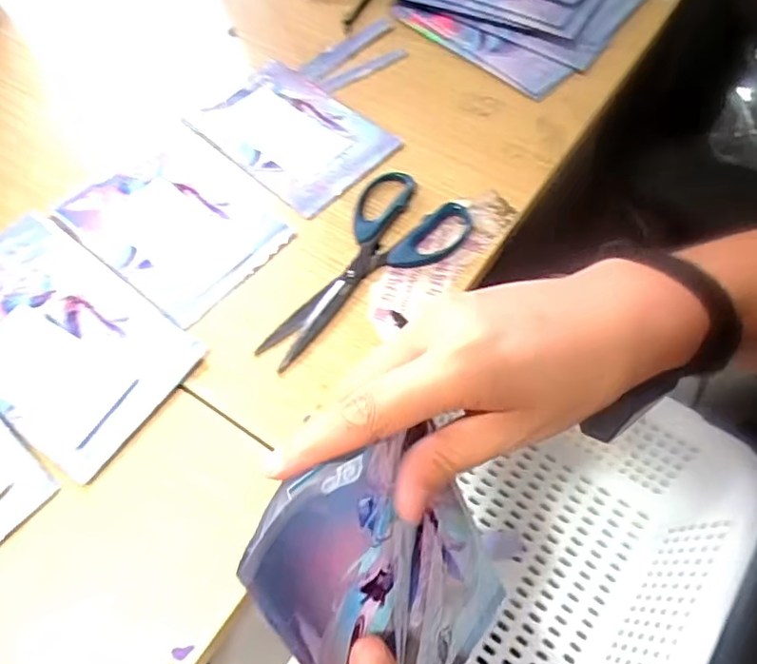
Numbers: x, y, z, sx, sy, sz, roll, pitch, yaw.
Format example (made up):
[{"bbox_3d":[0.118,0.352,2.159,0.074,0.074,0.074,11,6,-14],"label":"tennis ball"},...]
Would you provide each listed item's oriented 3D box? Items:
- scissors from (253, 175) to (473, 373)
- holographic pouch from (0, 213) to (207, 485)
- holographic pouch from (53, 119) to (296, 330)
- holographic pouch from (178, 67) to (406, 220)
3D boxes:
[{"bbox_3d":[-0.022,-0.059,0.474,0.196,0.011,0.094,-38,66,-18],"label":"scissors"},{"bbox_3d":[-0.242,-0.004,0.445,0.217,0.011,0.123,34,67,19],"label":"holographic pouch"},{"bbox_3d":[-0.165,-0.098,0.501,0.169,0.004,0.137,38,68,21],"label":"holographic pouch"},{"bbox_3d":[-0.079,-0.186,0.545,0.170,0.012,0.119,40,69,21],"label":"holographic pouch"}]

